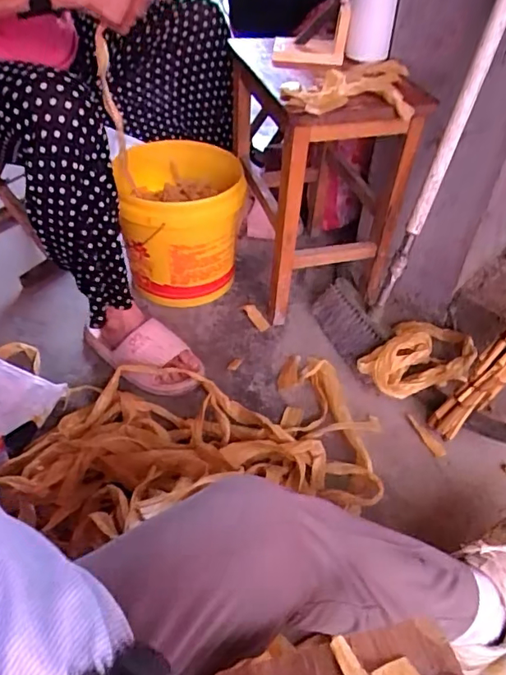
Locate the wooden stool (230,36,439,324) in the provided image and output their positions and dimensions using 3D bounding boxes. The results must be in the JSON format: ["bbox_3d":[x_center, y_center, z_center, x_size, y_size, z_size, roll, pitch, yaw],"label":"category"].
[{"bbox_3d":[0.122,-0.325,1.044,0.259,0.409,0.387,-11,44,-10],"label":"wooden stool"}]

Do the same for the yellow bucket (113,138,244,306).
[{"bbox_3d":[-0.139,-0.230,1.106,0.239,0.260,0.249,-7,44,-5],"label":"yellow bucket"}]

